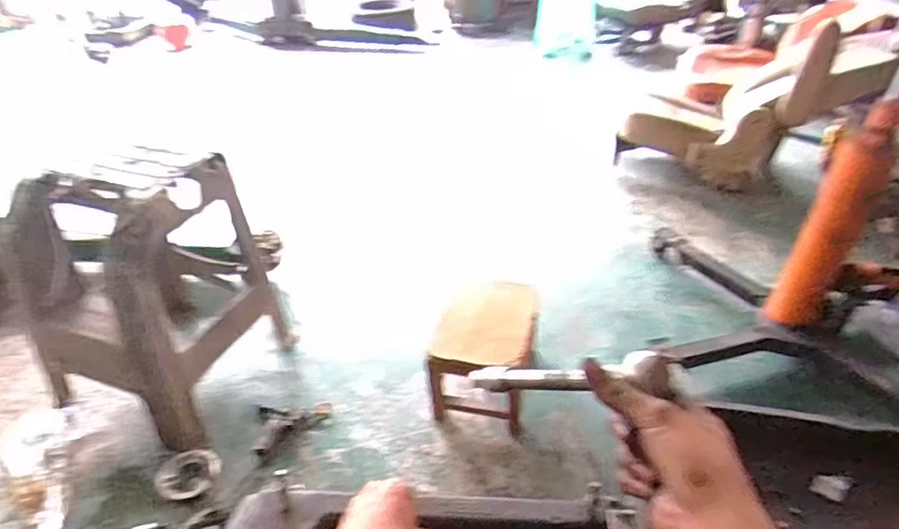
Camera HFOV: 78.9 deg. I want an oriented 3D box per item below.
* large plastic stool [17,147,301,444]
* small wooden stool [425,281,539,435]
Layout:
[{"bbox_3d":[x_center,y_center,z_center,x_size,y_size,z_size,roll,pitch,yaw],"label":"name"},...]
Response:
[{"bbox_3d":[-0.739,0.048,1.379,0.436,0.608,0.484,15,40,20],"label":"large plastic stool"},{"bbox_3d":[0.093,0.240,1.435,0.246,0.292,0.298,8,39,13],"label":"small wooden stool"}]

